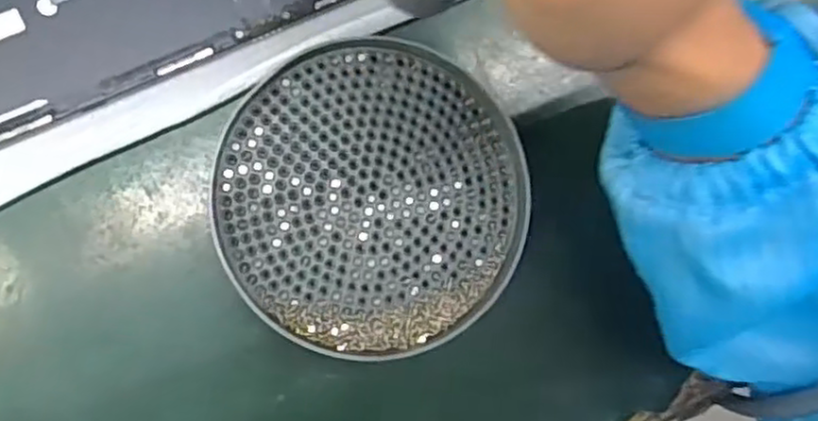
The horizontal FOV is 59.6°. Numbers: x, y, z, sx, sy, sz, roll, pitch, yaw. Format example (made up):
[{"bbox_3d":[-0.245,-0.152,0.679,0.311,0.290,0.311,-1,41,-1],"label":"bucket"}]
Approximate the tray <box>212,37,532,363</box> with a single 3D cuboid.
[{"bbox_3d":[-0.013,-0.005,0.264,0.110,0.015,0.111,0,90,-8],"label":"tray"}]

